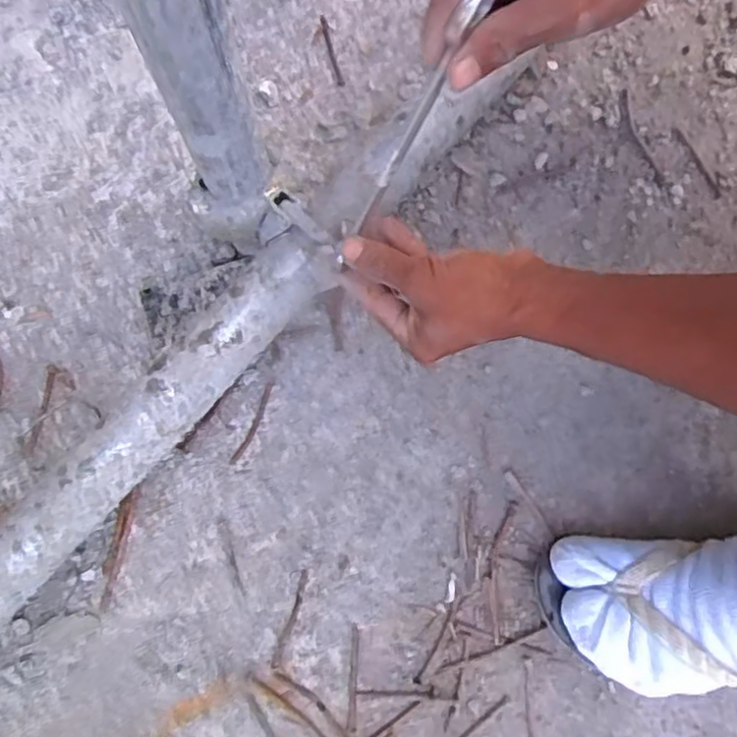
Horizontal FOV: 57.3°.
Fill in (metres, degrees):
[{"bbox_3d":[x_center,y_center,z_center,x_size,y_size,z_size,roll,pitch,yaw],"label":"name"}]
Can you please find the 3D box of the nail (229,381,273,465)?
[{"bbox_3d":[-0.092,0.044,0.541,0.008,0.004,0.071,24,80,5],"label":"nail"}]

